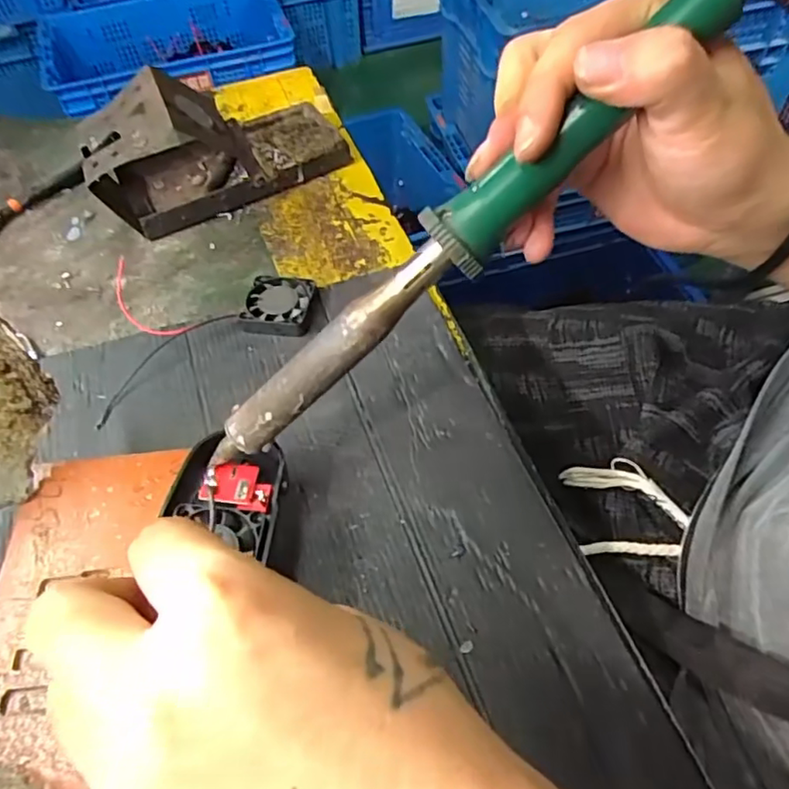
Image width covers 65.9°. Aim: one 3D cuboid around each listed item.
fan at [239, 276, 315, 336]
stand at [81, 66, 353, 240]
[{"bbox_3d":[-0.069,-0.054,0.372,0.041,0.011,0.041,0,57,1],"label":"fan"},{"bbox_3d":[-0.126,-0.183,0.428,0.176,0.082,0.078,-25,57,-15],"label":"stand"}]

